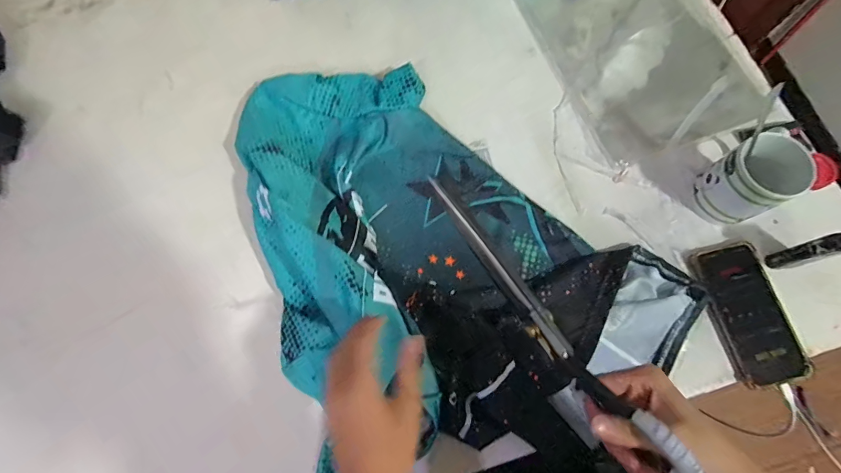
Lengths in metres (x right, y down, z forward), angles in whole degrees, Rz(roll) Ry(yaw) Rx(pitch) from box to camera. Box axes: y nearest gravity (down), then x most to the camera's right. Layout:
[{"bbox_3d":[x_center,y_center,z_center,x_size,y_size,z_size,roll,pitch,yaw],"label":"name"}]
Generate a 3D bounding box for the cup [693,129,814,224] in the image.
[{"bbox_3d":[0.395,-0.065,0.491,0.078,0.098,0.077,0,73,-1],"label":"cup"}]

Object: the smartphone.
[{"bbox_3d":[0.395,0.092,0.485,0.088,0.016,0.164,-12,73,-4],"label":"smartphone"}]

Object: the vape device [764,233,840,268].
[{"bbox_3d":[0.452,0.017,0.470,0.037,0.093,0.021,-12,73,-4],"label":"vape device"}]

